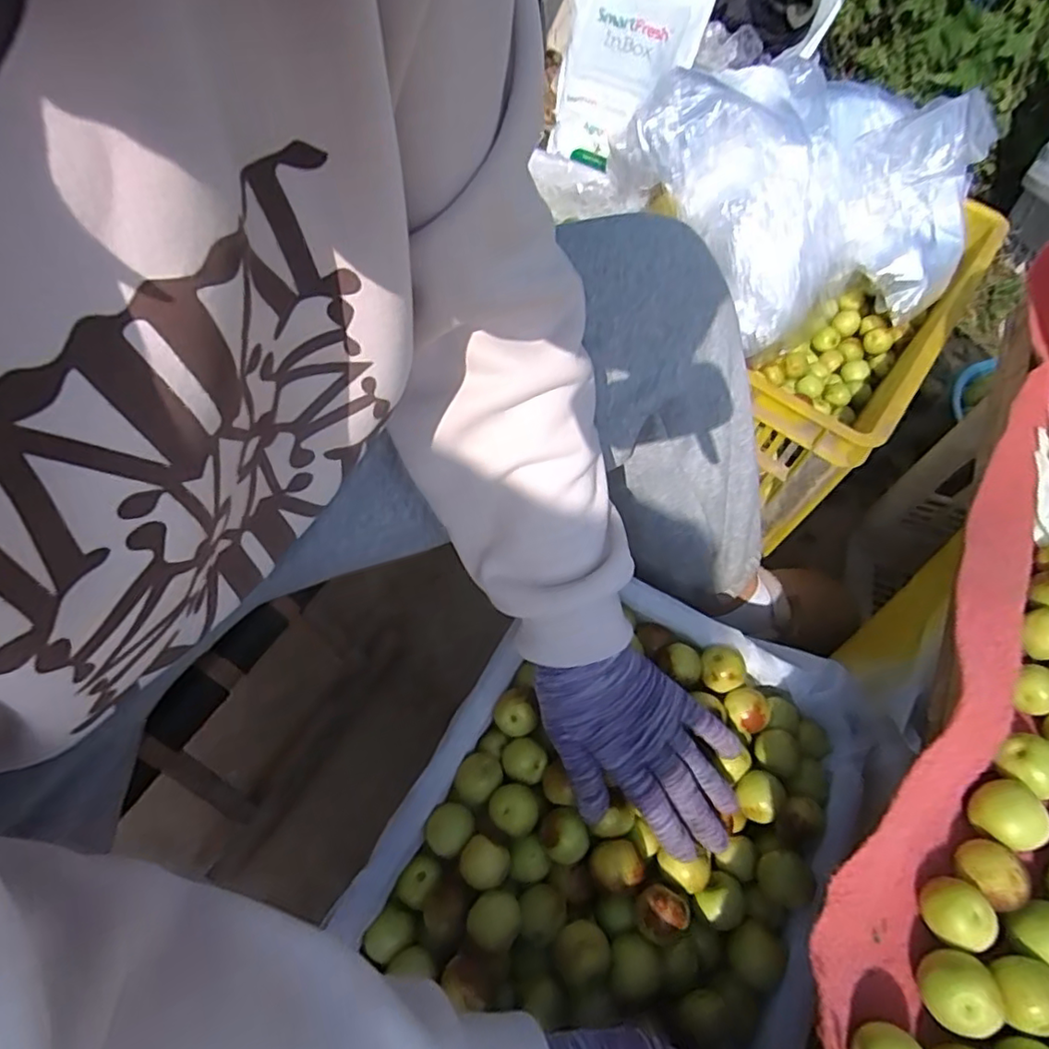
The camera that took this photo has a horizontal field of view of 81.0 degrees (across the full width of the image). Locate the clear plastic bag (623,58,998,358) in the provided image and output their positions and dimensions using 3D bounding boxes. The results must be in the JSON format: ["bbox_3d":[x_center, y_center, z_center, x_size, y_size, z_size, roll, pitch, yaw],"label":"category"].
[{"bbox_3d":[0.378,-0.430,0.775,0.383,0.150,0.348,-22,63,-17],"label":"clear plastic bag"}]

